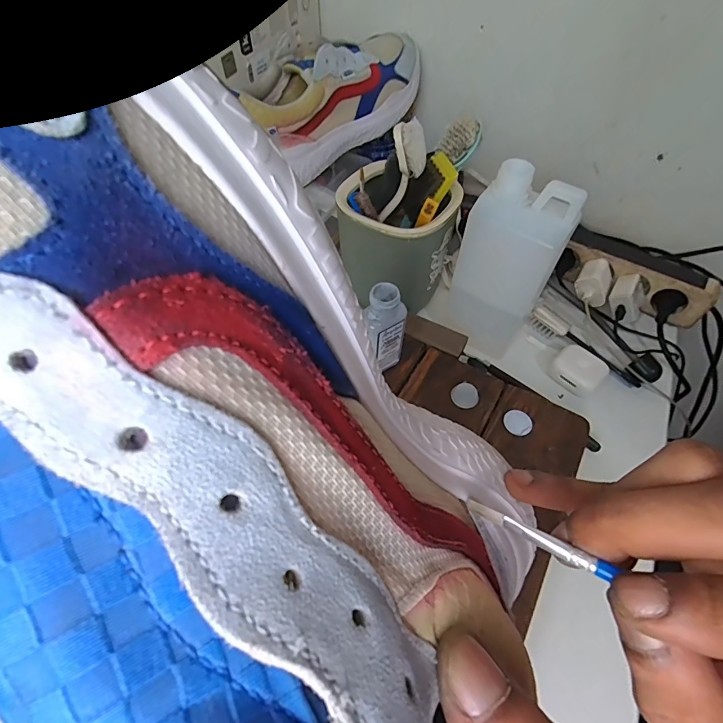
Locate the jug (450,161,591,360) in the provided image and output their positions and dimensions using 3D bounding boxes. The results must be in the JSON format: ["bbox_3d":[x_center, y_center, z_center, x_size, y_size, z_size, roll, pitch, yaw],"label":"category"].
[{"bbox_3d":[0.145,-0.089,0.420,0.092,0.198,0.054,31,61,19],"label":"jug"}]

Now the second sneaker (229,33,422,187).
[{"bbox_3d":[-0.025,-0.320,0.494,0.096,0.095,0.284,37,63,22],"label":"second sneaker"}]

